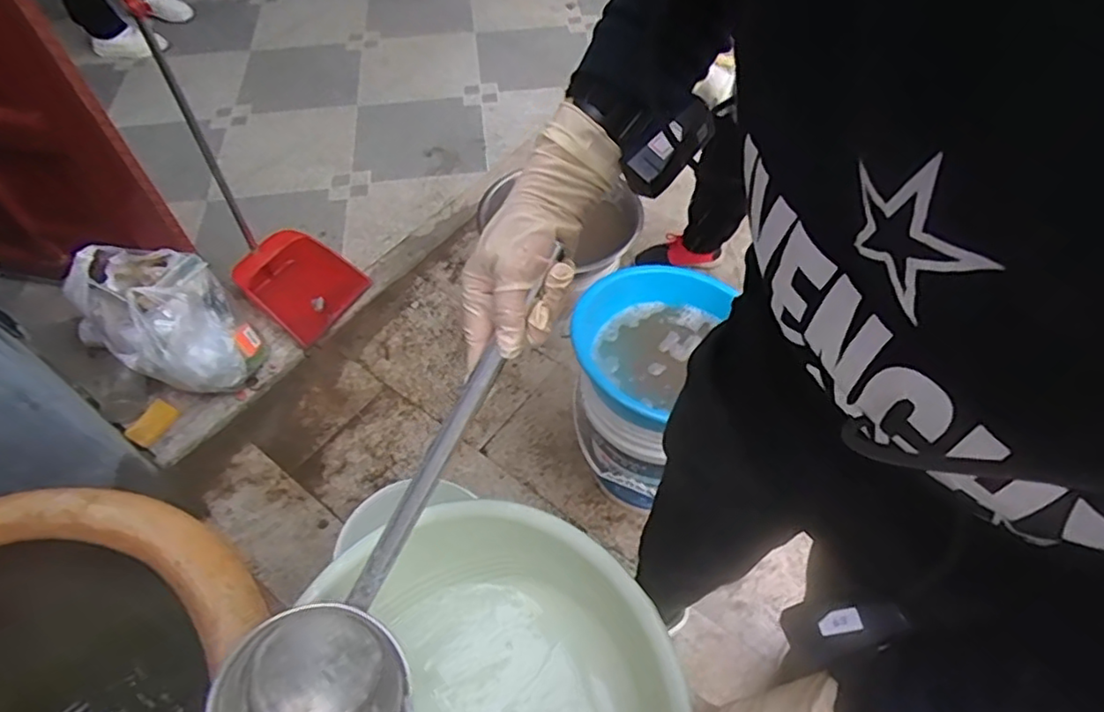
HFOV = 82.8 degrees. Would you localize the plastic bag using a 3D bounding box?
[{"bbox_3d":[-0.875,-0.099,1.397,0.376,0.252,0.261,29,61,19],"label":"plastic bag"}]

